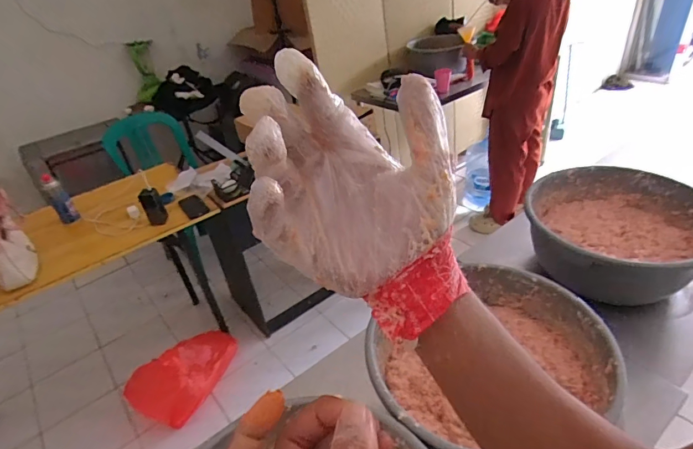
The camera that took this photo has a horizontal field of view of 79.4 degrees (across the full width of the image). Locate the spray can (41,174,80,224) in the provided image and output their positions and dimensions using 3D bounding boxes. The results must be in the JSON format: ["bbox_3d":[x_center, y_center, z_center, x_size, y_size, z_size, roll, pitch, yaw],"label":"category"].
[{"bbox_3d":[-1.056,-0.088,1.543,0.067,0.195,0.057,-30,40,-29],"label":"spray can"}]

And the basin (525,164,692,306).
[{"bbox_3d":[0.597,0.029,0.927,0.355,0.161,0.363,6,37,20],"label":"basin"}]

